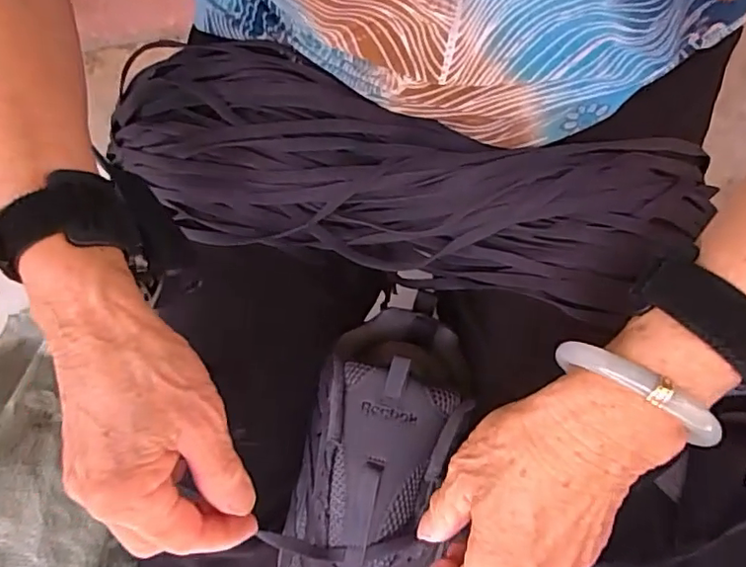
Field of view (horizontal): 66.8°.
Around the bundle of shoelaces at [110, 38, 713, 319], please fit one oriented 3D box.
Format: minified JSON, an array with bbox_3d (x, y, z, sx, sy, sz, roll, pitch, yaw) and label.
[{"bbox_3d":[0.016,-0.063,0.351,0.347,0.074,0.116,13,80,4],"label":"bundle of shoelaces"}]

